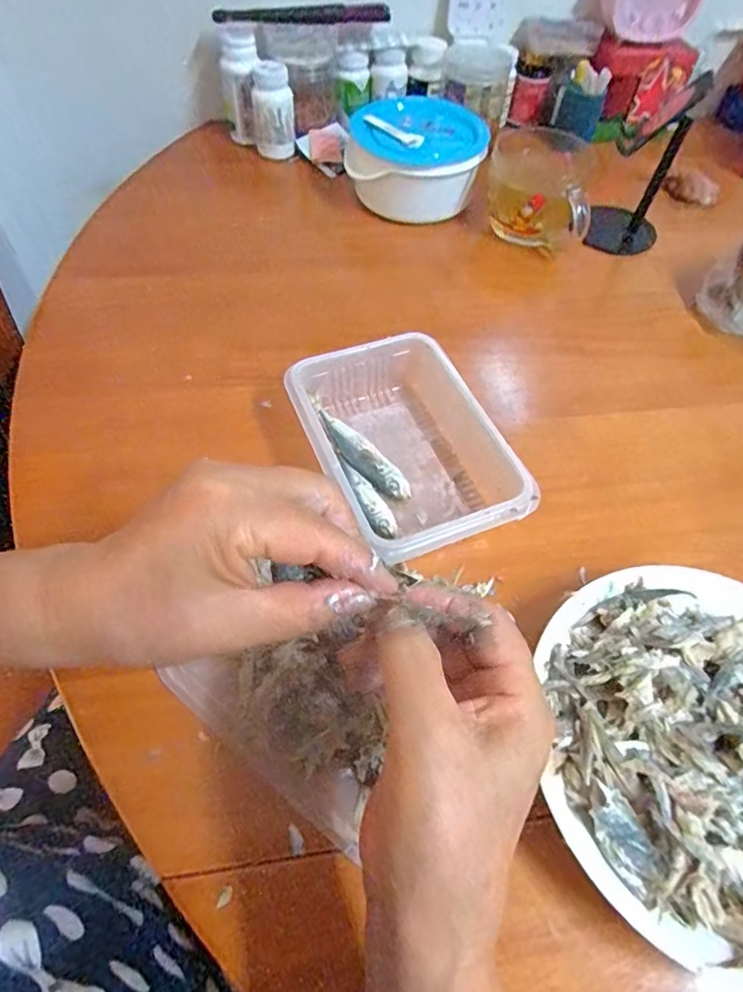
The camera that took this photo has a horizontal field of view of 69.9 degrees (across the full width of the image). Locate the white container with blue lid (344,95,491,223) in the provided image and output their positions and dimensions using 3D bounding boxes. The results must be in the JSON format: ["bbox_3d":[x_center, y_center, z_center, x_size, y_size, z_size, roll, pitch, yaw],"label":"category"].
[{"bbox_3d":[0.050,-0.393,0.621,0.151,0.081,0.127,6,56,1],"label":"white container with blue lid"}]

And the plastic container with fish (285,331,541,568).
[{"bbox_3d":[0.028,-0.035,0.399,0.112,0.051,0.178,-19,59,-15],"label":"plastic container with fish"}]

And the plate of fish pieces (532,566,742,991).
[{"bbox_3d":[0.192,0.140,0.295,0.189,0.047,0.200,2,56,-3],"label":"plate of fish pieces"}]

